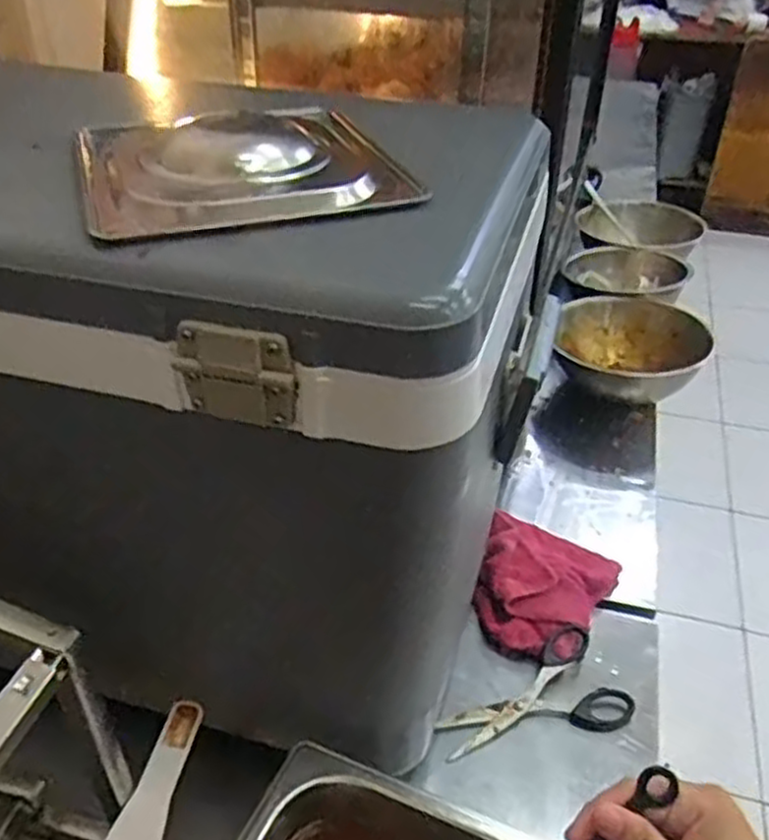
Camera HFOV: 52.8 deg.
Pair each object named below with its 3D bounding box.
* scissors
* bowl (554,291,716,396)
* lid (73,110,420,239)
[{"bbox_3d":[0.112,0.221,0.603,0.148,0.011,0.083,-18,55,-16],"label":"scissors"},{"bbox_3d":[0.299,-0.082,0.964,0.172,0.082,0.172,1,37,-1],"label":"bowl"},{"bbox_3d":[-0.077,-0.140,0.419,0.164,0.024,0.150,-9,38,-14],"label":"lid"}]

